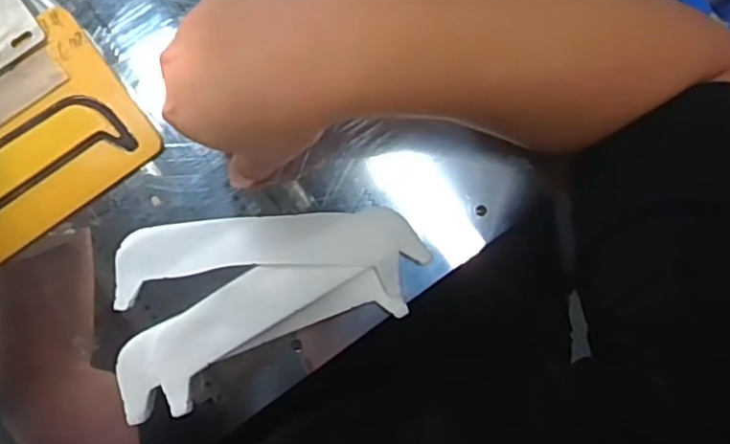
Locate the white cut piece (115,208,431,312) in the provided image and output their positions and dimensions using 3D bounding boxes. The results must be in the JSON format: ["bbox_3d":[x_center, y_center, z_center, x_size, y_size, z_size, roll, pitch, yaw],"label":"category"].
[{"bbox_3d":[-0.065,0.018,0.412,0.207,0.016,0.048,-8,91,-4],"label":"white cut piece"}]

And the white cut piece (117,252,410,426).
[{"bbox_3d":[-0.073,0.068,0.406,0.199,0.016,0.063,-23,92,-3],"label":"white cut piece"}]

